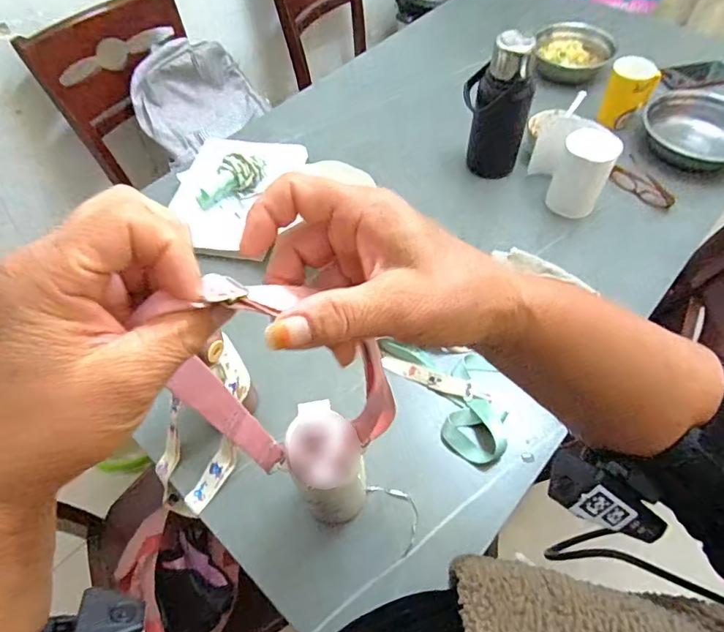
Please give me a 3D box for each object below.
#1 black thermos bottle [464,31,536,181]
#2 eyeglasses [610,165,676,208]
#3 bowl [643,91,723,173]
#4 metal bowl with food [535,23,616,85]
[{"bbox_3d":[0.232,-0.347,0.836,0.116,0.242,0.086,12,58,10],"label":"black thermos bottle"},{"bbox_3d":[0.506,-0.236,0.865,0.036,0.030,0.127,-27,60,-15],"label":"eyeglasses"},{"bbox_3d":[0.630,-0.333,0.894,0.198,0.078,0.183,-1,57,1],"label":"bowl"},{"bbox_3d":[0.449,-0.564,1.028,0.157,0.052,0.157,-1,57,1],"label":"metal bowl with food"}]

